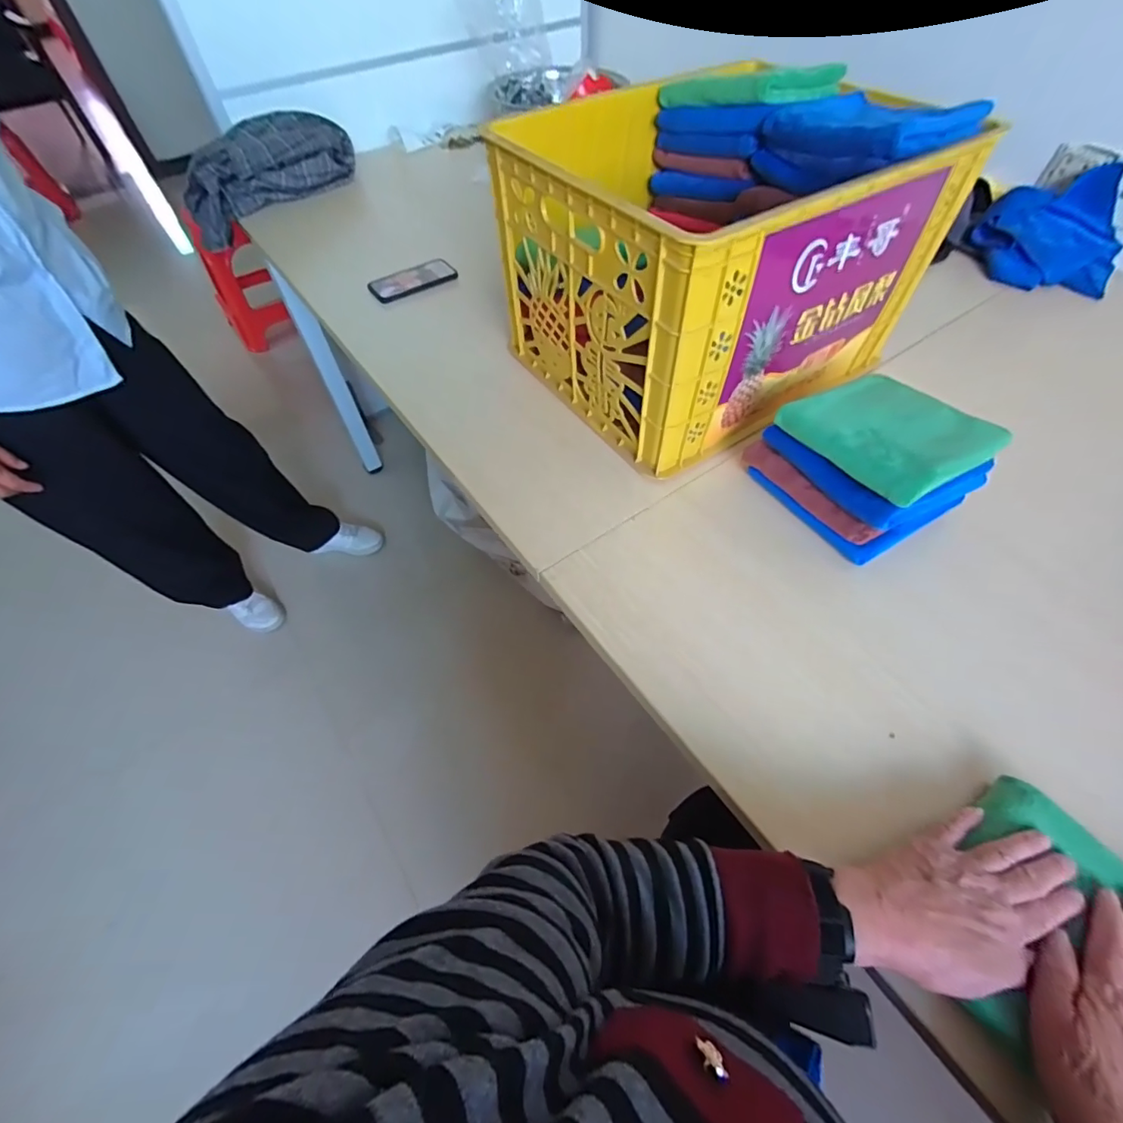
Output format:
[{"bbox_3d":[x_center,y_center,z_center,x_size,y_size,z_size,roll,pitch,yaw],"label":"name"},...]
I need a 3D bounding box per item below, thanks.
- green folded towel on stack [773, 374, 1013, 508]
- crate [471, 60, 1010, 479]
[{"bbox_3d":[0.351,-0.144,0.538,0.166,0.031,0.160,-26,57,-16],"label":"green folded towel on stack"},{"bbox_3d":[0.198,-0.397,0.672,0.439,0.261,0.358,-29,58,-18],"label":"crate"}]

